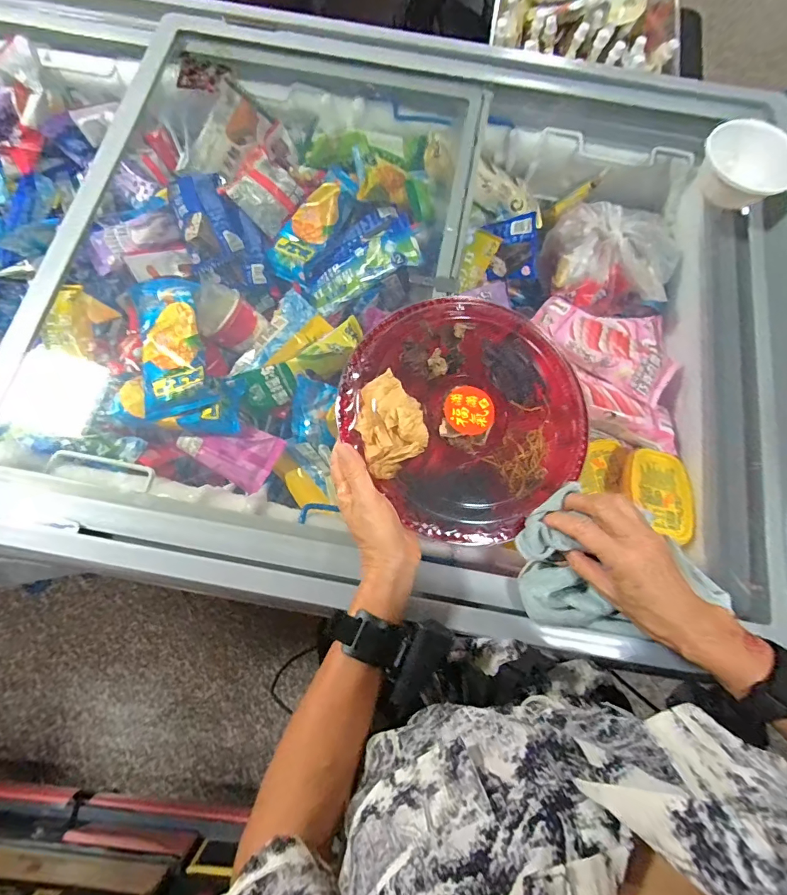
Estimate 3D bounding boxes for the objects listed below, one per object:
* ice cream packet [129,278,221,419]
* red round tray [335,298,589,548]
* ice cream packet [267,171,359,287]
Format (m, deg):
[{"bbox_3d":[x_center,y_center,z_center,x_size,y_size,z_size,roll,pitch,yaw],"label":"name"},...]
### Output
[{"bbox_3d":[-0.289,-0.133,0.569,0.084,0.038,0.184,-13,75,-5],"label":"ice cream packet"},{"bbox_3d":[0.074,-0.037,0.445,0.226,0.047,0.235,0,74,-1],"label":"red round tray"},{"bbox_3d":[-0.115,-0.334,0.643,0.078,0.035,0.181,36,91,8],"label":"ice cream packet"}]

